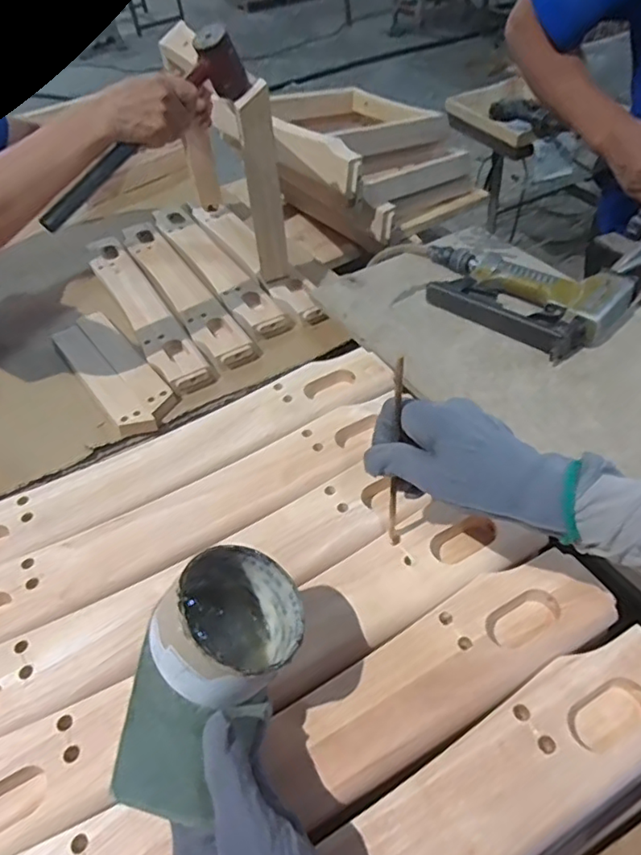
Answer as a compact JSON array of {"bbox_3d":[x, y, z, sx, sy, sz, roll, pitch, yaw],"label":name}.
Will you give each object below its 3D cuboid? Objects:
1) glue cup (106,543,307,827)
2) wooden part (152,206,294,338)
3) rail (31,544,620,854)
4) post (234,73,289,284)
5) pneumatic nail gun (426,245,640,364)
[{"bbox_3d":[-0.066,0.137,0.333,0.082,0.076,0.143,10,47,17],"label":"glue cup"},{"bbox_3d":[-0.202,-0.303,1.048,0.071,0.026,0.504,-25,48,-18],"label":"wooden part"},{"bbox_3d":[-0.013,0.214,0.364,0.481,0.032,0.074,-25,48,-17],"label":"rail"},{"bbox_3d":[-0.080,-0.339,0.854,0.048,0.289,0.022,-17,46,-8],"label":"post"},{"bbox_3d":[0.220,-0.166,0.669,0.131,0.044,0.248,-36,52,-26],"label":"pneumatic nail gun"}]

